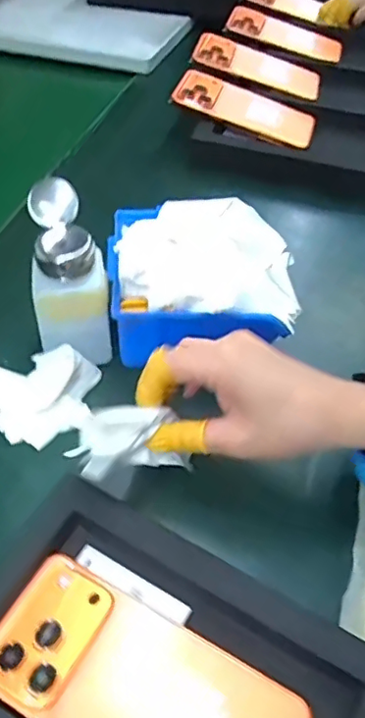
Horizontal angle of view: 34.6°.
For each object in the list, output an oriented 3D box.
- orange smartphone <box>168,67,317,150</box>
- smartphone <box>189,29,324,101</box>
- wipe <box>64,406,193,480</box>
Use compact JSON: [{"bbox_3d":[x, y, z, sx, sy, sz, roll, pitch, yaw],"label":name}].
[{"bbox_3d":[0.073,-0.288,0.669,0.162,0.009,0.075,23,58,4],"label":"orange smartphone"},{"bbox_3d":[0.094,-0.364,0.731,0.161,0.017,0.071,20,51,-1],"label":"smartphone"},{"bbox_3d":[-0.031,0.052,0.351,0.067,0.056,0.027,-23,53,-19],"label":"wipe"}]

